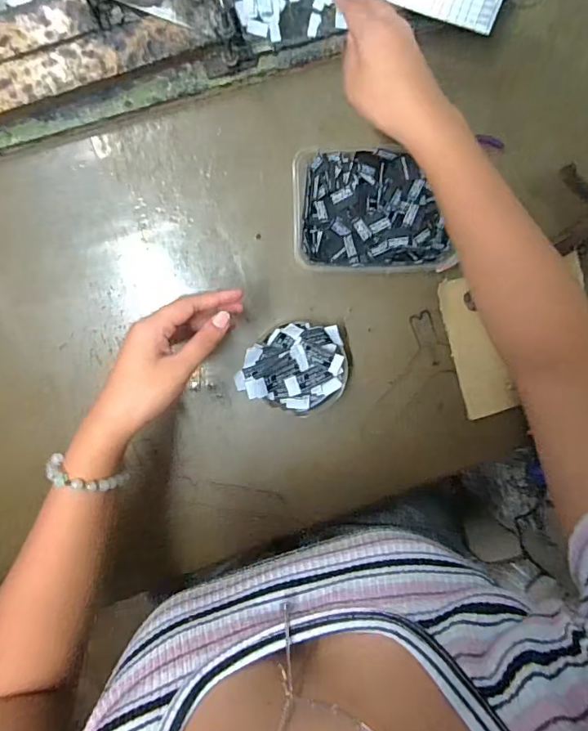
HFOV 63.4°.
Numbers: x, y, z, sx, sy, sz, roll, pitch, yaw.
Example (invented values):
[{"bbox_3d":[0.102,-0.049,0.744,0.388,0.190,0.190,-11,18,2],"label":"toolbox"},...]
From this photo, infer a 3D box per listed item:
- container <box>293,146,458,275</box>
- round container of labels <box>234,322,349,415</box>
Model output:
[{"bbox_3d":[0.080,-0.156,0.485,0.159,0.035,0.117,-1,100,-3],"label":"container"},{"bbox_3d":[-0.001,0.005,0.501,0.113,0.054,0.097,3,99,-4],"label":"round container of labels"}]

